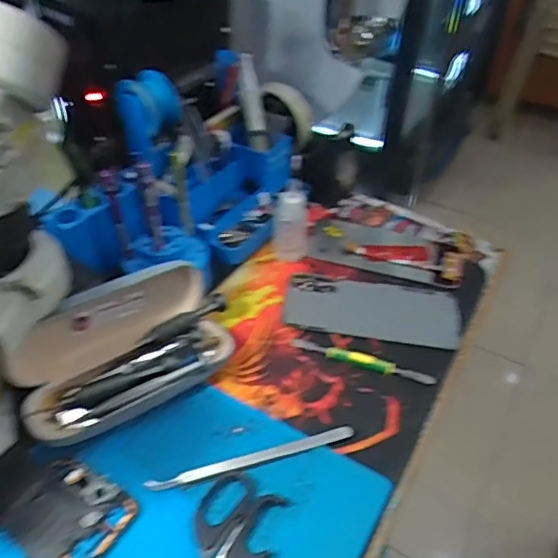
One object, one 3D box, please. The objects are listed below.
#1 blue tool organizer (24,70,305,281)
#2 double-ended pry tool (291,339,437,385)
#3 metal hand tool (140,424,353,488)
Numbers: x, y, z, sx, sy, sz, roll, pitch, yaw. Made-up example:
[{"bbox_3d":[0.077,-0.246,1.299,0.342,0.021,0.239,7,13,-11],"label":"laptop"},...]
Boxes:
[{"bbox_3d":[-0.083,-0.101,0.547,0.158,0.153,0.246,20,44,21],"label":"blue tool organizer"},{"bbox_3d":[0.070,0.068,0.477,0.121,0.009,0.012,13,41,14],"label":"double-ended pry tool"},{"bbox_3d":[-0.017,0.128,0.405,0.150,0.008,0.010,-12,42,-15],"label":"metal hand tool"}]

